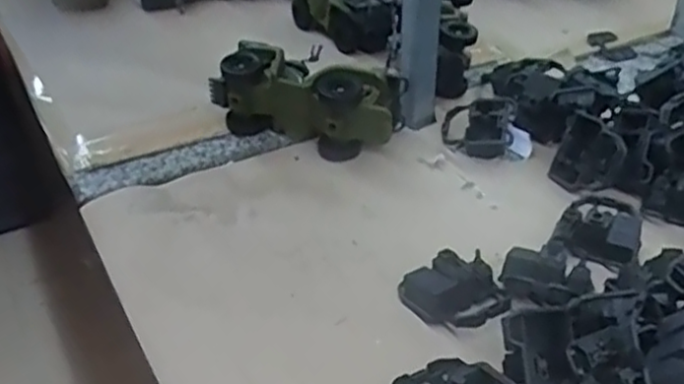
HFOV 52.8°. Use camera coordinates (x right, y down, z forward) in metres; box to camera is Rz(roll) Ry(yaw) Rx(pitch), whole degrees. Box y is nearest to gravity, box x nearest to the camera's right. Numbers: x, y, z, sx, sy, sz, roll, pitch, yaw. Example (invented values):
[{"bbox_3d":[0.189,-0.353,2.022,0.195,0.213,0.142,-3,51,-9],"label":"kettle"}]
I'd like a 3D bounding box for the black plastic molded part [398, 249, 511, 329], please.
[{"bbox_3d":[0.087,0.078,0.521,0.071,0.034,0.060,-14,36,-15],"label":"black plastic molded part"}]

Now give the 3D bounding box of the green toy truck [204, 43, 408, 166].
[{"bbox_3d":[-0.031,-0.104,0.745,0.194,0.084,0.094,15,38,24],"label":"green toy truck"}]

